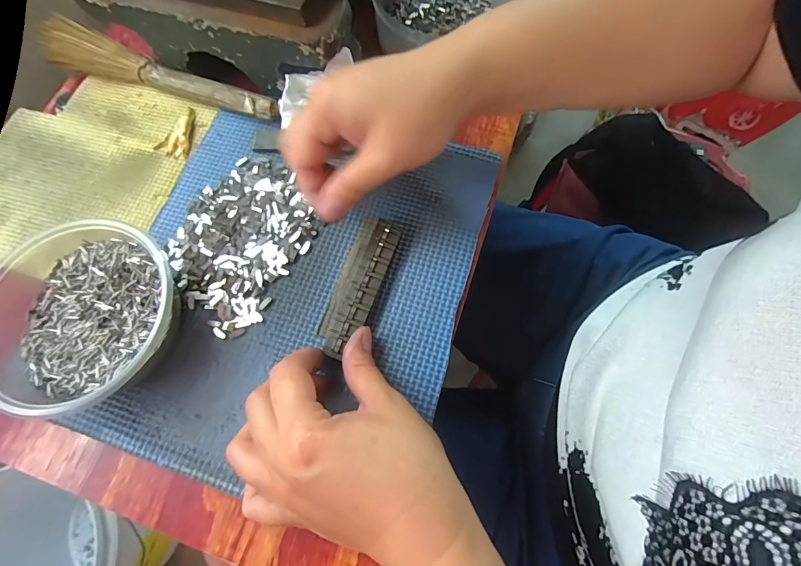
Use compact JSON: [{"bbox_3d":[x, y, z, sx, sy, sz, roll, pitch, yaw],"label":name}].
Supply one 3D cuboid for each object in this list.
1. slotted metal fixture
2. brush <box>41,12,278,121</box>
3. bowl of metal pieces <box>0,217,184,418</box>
[{"bbox_3d":[-0.028,0.001,0.267,0.031,0.014,0.098,18,71,9],"label":"slotted metal fixture"},{"bbox_3d":[-0.206,-0.170,0.332,0.232,0.021,0.038,24,73,11],"label":"brush"},{"bbox_3d":[-0.195,0.018,0.250,0.120,0.049,0.114,-1,70,2],"label":"bowl of metal pieces"}]

